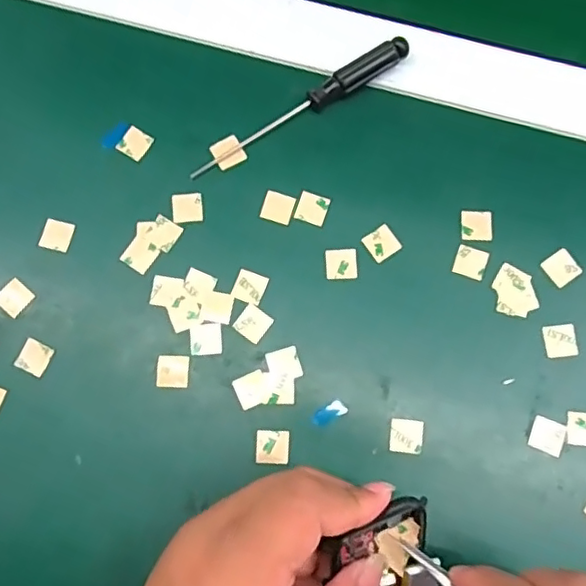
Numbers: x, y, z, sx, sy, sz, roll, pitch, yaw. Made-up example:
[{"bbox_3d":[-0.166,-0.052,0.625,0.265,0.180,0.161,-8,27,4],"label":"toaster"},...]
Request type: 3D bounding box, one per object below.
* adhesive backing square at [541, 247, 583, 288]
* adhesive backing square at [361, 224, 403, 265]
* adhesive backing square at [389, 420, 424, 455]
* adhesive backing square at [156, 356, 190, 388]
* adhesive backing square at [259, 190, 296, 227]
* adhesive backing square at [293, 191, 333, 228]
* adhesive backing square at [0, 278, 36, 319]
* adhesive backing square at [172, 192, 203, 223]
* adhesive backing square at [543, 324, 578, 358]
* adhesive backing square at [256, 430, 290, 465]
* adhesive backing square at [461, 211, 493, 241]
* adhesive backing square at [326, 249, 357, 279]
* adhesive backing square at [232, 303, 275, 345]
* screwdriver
[{"bbox_3d":[0.136,-0.013,0.302,0.017,0.004,0.016,-34,79,-4],"label":"adhesive backing square"},{"bbox_3d":[0.046,-0.026,0.307,0.016,0.004,0.016,-33,80,-7],"label":"adhesive backing square"},{"bbox_3d":[0.054,0.069,0.286,0.015,0.004,0.015,6,78,2],"label":"adhesive backing square"},{"bbox_3d":[-0.059,0.039,0.294,0.016,0.004,0.016,4,76,-4],"label":"adhesive backing square"},{"bbox_3d":[-0.008,-0.044,0.311,0.016,0.004,0.015,18,83,-2],"label":"adhesive backing square"},{"bbox_3d":[0.010,-0.044,0.311,0.015,0.004,0.016,19,82,3],"label":"adhesive backing square"},{"bbox_3d":[-0.141,0.003,0.303,0.014,0.004,0.015,41,73,0],"label":"adhesive backing square"},{"bbox_3d":[-0.055,-0.044,0.312,0.015,0.004,0.016,-6,81,-7],"label":"adhesive backing square"},{"bbox_3d":[0.132,0.024,0.294,0.016,0.004,0.016,-4,76,-3],"label":"adhesive backing square"},{"bbox_3d":[-0.010,0.074,0.286,0.016,0.004,0.016,2,77,1],"label":"adhesive backing square"},{"bbox_3d":[0.095,-0.035,0.308,0.016,0.004,0.016,1,79,2],"label":"adhesive backing square"},{"bbox_3d":[0.025,-0.015,0.305,0.016,0.004,0.016,-2,78,-3],"label":"adhesive backing square"},{"bbox_3d":[-0.020,0.015,0.299,0.016,0.004,0.016,36,80,7],"label":"adhesive backing square"},{"bbox_3d":[0.003,-0.099,0.315,0.130,0.014,0.012,-29,79,-5],"label":"screwdriver"}]

